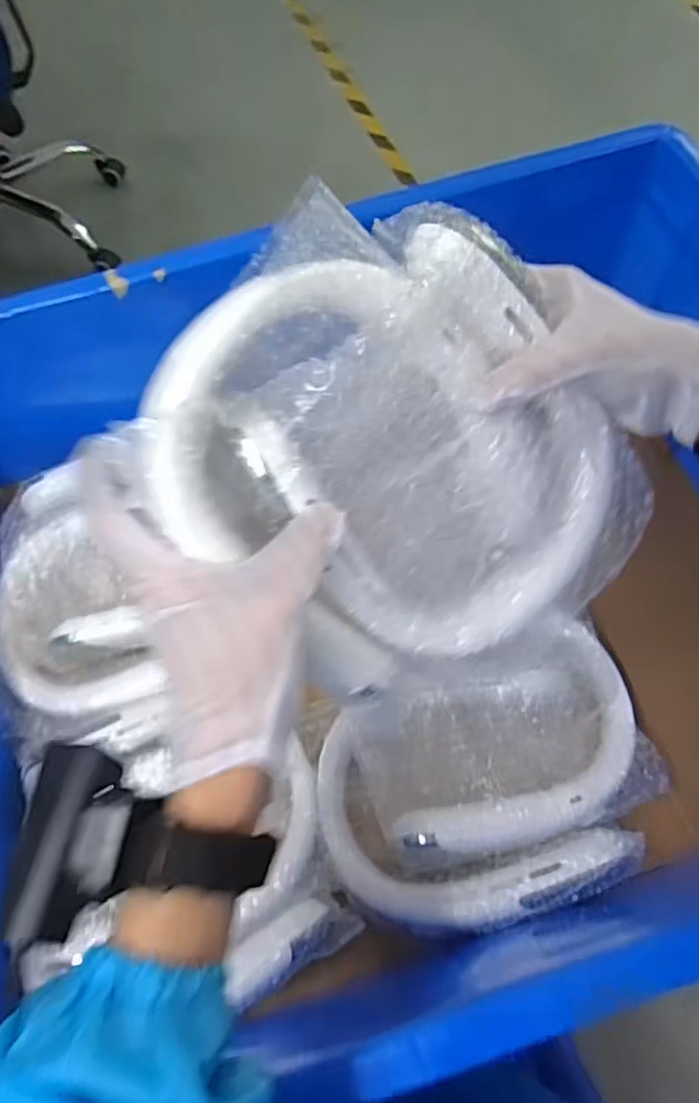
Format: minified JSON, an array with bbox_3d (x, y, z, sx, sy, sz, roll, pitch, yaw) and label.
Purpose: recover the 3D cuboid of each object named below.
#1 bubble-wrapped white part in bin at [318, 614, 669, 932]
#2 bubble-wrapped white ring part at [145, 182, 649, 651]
[{"bbox_3d":[0.110,0.165,0.502,0.247,0.047,0.193,-19,64,-6],"label":"bubble-wrapped white part in bin"},{"bbox_3d":[0.030,-0.038,0.323,0.190,0.235,0.038,-48,27,1],"label":"bubble-wrapped white ring part"}]

